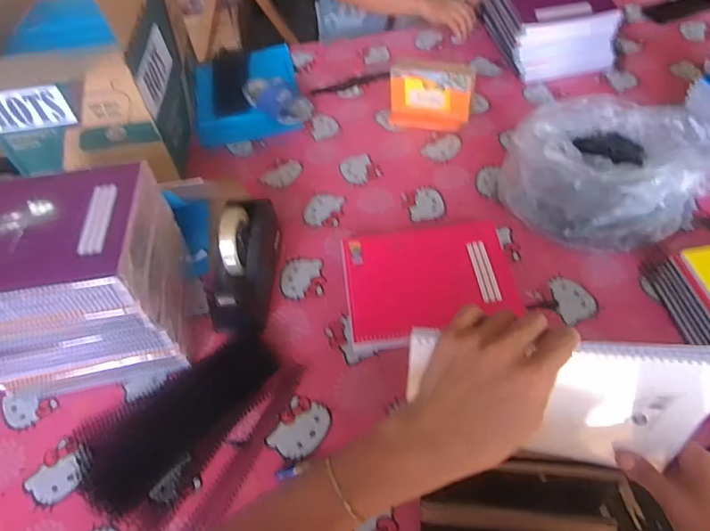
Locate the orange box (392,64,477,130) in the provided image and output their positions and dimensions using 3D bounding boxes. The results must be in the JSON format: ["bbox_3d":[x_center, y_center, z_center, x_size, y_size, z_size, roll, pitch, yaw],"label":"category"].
[{"bbox_3d":[0.151,-0.339,1.028,0.167,0.111,0.068,10,53,14],"label":"orange box"}]

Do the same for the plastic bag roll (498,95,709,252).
[{"bbox_3d":[0.420,-0.157,0.830,0.300,0.155,0.231,-29,54,-17],"label":"plastic bag roll"}]

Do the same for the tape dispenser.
[{"bbox_3d":[-0.171,-0.005,0.798,0.076,0.143,0.219,2,64,7],"label":"tape dispenser"}]

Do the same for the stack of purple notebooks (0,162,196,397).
[{"bbox_3d":[-0.384,0.027,0.715,0.256,0.237,0.203,-10,51,-2],"label":"stack of purple notebooks"}]

